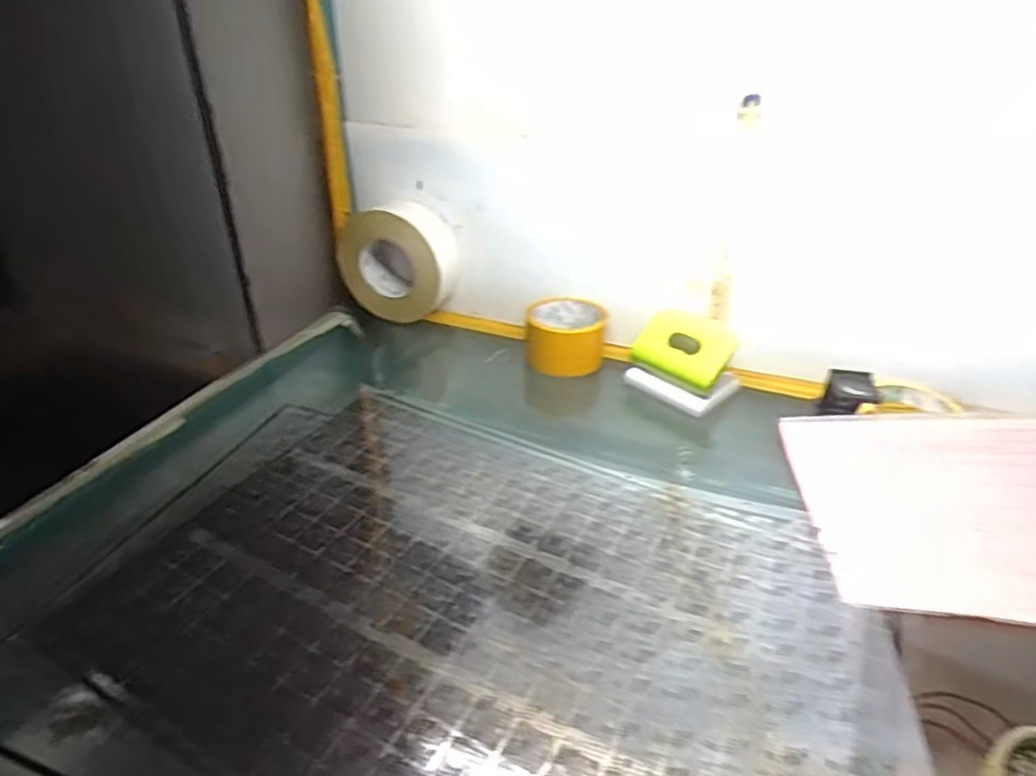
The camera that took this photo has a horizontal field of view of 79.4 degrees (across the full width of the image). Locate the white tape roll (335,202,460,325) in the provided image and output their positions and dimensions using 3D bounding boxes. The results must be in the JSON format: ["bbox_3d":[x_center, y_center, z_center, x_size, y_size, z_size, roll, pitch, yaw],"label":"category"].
[{"bbox_3d":[-0.149,-0.157,0.778,0.144,0.128,0.061,11,33,18],"label":"white tape roll"}]

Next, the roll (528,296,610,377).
[{"bbox_3d":[0.055,-0.061,0.726,0.088,0.064,0.088,0,31,0],"label":"roll"}]

